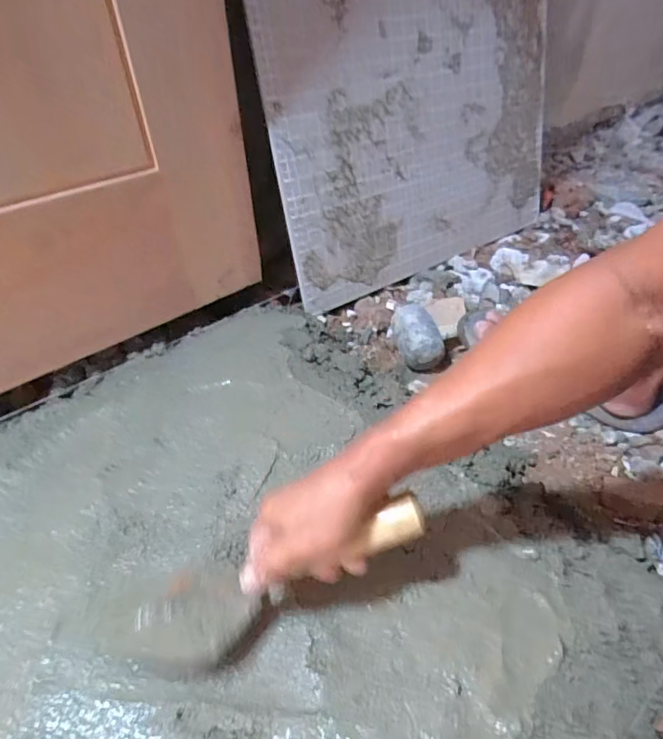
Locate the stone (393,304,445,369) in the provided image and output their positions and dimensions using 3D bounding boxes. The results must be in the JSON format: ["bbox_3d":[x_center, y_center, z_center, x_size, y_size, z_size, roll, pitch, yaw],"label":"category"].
[{"bbox_3d":[0.120,-0.050,0.667,0.062,0.050,0.098,-5,42,-6],"label":"stone"}]

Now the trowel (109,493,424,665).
[{"bbox_3d":[-0.048,0.169,0.374,0.259,0.044,0.076,-25,42,9],"label":"trowel"}]

